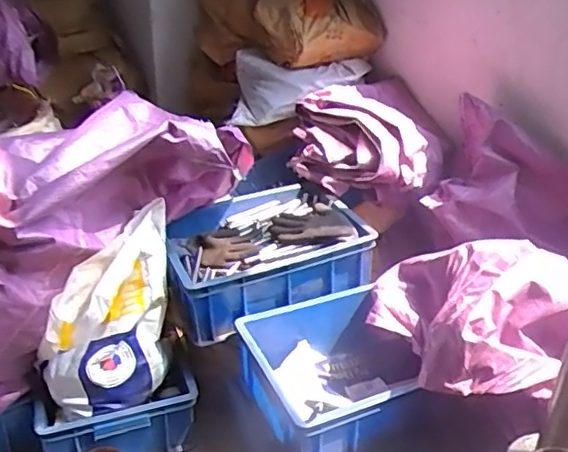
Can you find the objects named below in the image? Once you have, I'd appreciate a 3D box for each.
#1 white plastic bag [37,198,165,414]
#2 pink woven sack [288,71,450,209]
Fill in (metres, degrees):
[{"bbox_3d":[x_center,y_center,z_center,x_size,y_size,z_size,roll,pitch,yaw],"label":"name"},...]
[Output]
[{"bbox_3d":[-0.296,0.175,1.130,0.264,0.319,0.117,-18,35,-31],"label":"white plastic bag"},{"bbox_3d":[0.188,-0.202,1.502,0.320,0.175,0.385,-3,29,-7],"label":"pink woven sack"}]

